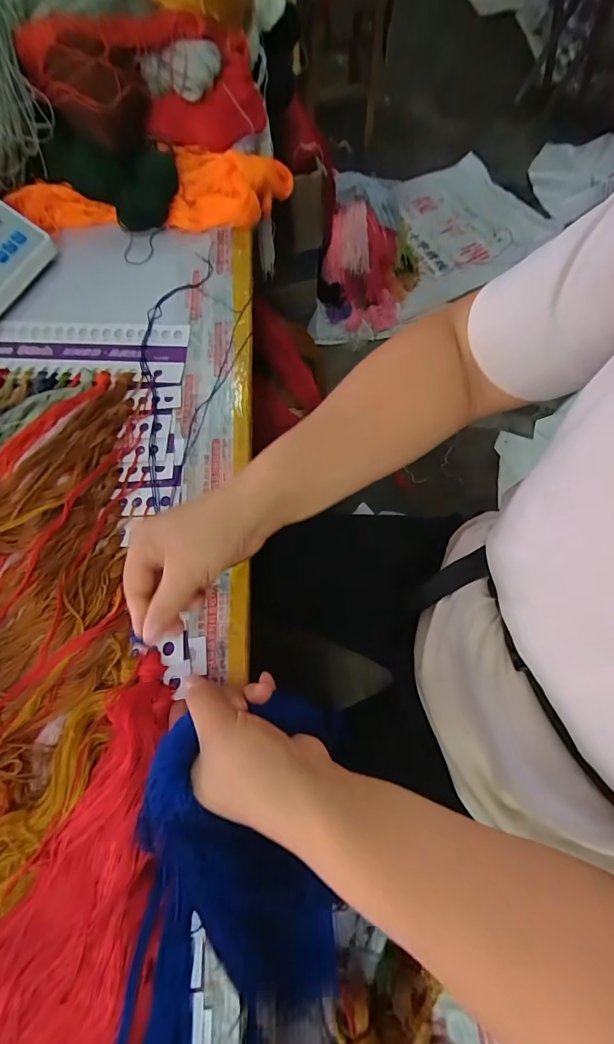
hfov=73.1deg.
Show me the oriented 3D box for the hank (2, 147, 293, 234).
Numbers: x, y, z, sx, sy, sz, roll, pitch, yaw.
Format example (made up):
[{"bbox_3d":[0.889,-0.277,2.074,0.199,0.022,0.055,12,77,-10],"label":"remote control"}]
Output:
[{"bbox_3d":[-0.186,-0.410,0.530,0.354,0.051,0.091,-14,70,-6],"label":"hank"}]

